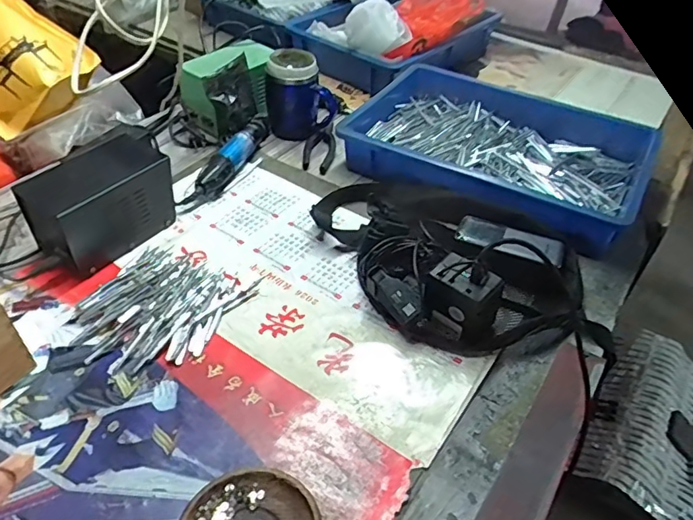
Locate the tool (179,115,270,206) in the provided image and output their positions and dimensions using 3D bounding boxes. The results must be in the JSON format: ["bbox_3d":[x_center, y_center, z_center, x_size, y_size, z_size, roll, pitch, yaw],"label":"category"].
[{"bbox_3d":[-0.181,-0.157,0.825,0.040,0.042,0.242,15,45,12],"label":"tool"}]

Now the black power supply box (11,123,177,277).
[{"bbox_3d":[-0.308,-0.079,0.670,0.082,0.112,0.169,27,49,23],"label":"black power supply box"}]

